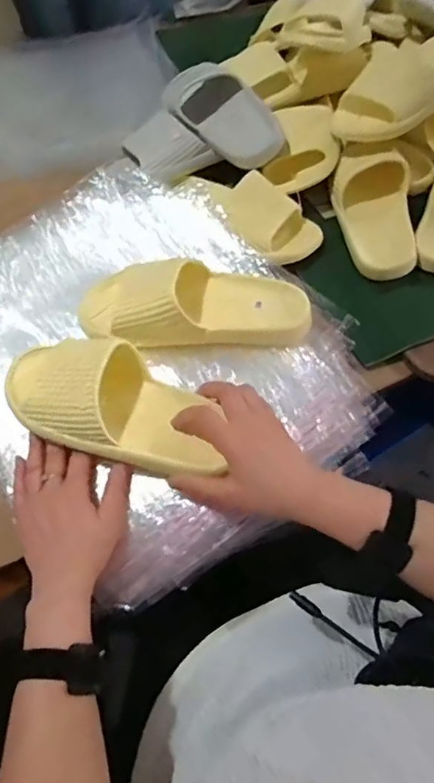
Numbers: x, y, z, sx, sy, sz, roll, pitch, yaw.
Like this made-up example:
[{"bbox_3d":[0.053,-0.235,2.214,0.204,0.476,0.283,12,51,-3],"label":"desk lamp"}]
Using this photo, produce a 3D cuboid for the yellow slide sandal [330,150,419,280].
[{"bbox_3d":[0.212,-0.248,0.710,0.098,0.065,0.213,1,57,0],"label":"yellow slide sandal"}]

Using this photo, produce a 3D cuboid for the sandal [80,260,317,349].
[{"bbox_3d":[-0.022,-0.101,0.571,0.248,0.059,0.099,-4,57,-3],"label":"sandal"}]

